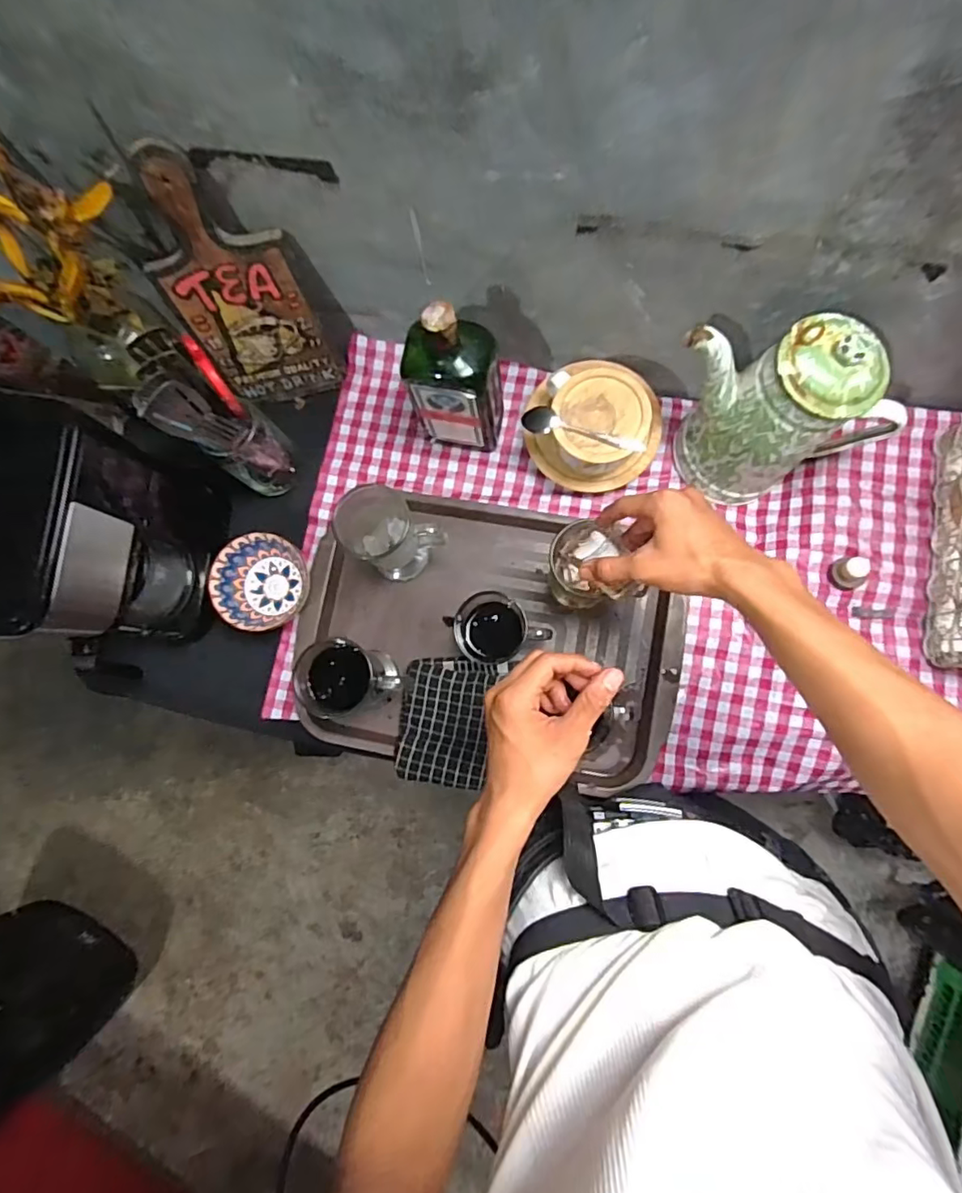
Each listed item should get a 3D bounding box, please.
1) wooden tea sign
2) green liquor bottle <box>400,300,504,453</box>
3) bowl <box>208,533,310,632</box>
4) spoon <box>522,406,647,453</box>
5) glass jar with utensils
[{"bbox_3d":[-0.248,-0.308,0.577,0.131,0.266,0.012,-11,65,1],"label":"wooden tea sign"},{"bbox_3d":[-0.027,-0.218,0.581,0.089,0.222,0.057,6,83,5],"label":"green liquor bottle"},{"bbox_3d":[-0.254,-0.015,0.649,0.097,0.044,0.104,-1,83,4],"label":"bowl"},{"bbox_3d":[0.106,-0.172,0.579,0.128,0.020,0.027,17,84,6],"label":"spoon"},{"bbox_3d":[-0.264,-0.175,0.588,0.072,0.223,0.072,-1,83,4],"label":"glass jar with utensils"}]

